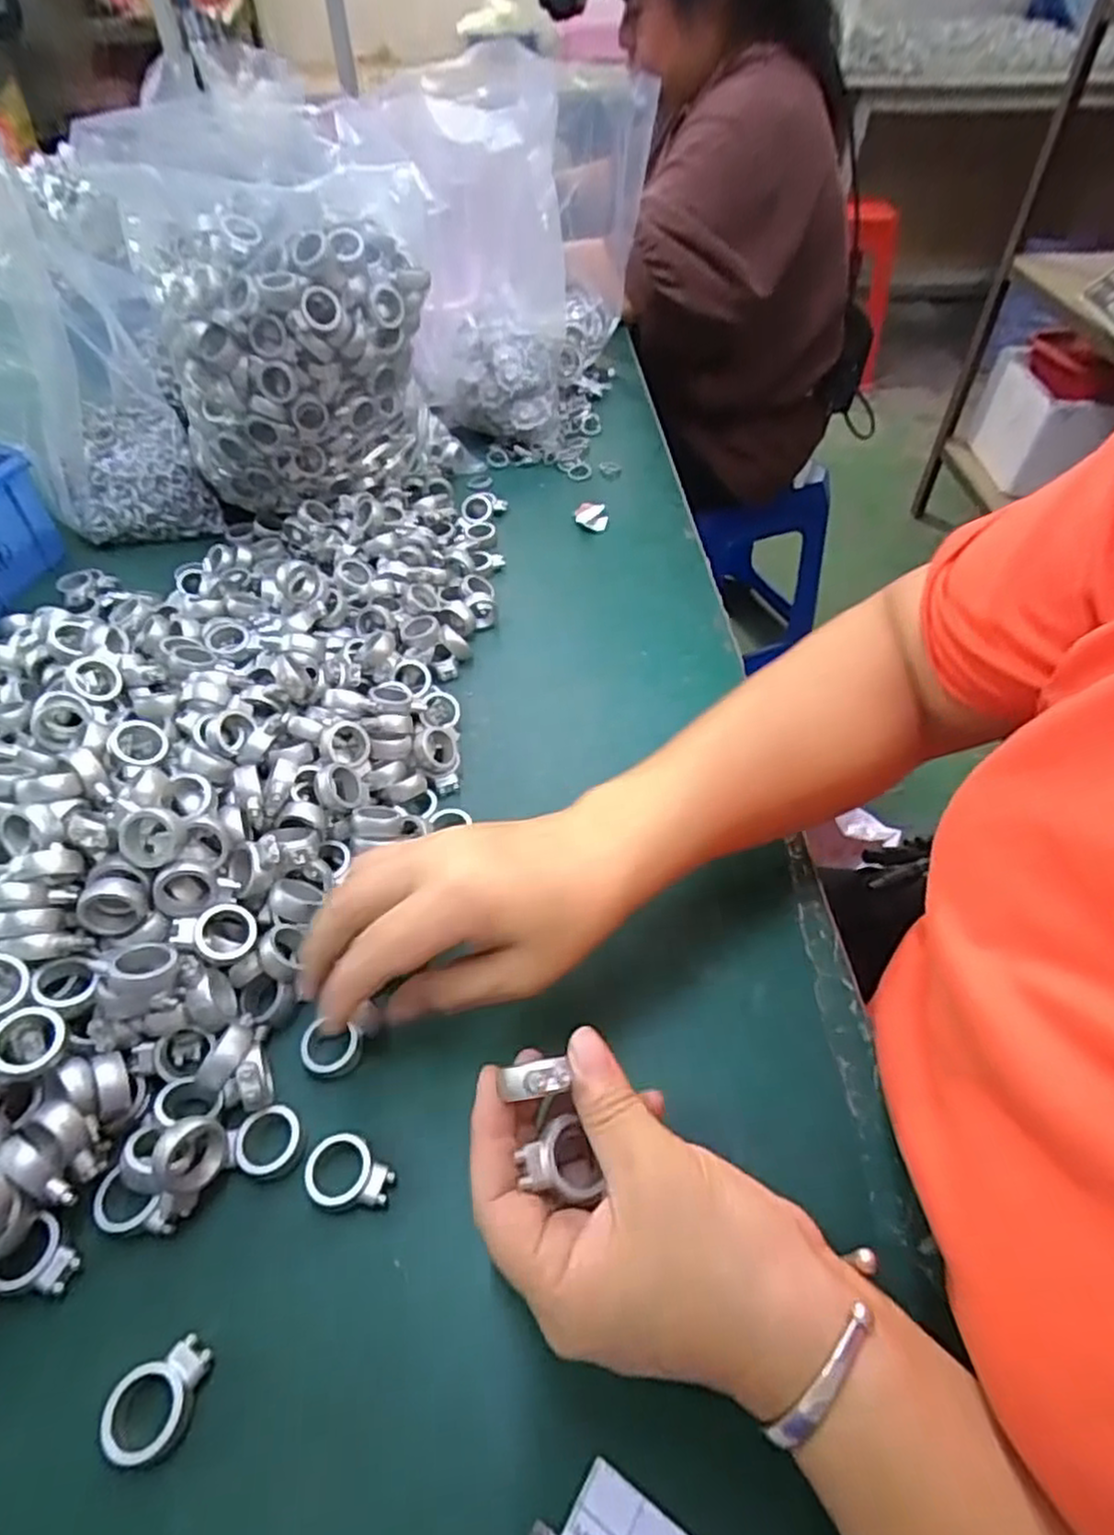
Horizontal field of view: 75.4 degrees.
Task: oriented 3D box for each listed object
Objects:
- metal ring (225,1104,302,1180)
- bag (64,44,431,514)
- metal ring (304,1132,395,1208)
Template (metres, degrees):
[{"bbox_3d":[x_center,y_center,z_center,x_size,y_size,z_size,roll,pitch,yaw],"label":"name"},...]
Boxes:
[{"bbox_3d":[-0.119,0.151,0.291,0.029,0.005,0.026,-4,49,-2],"label":"metal ring"},{"bbox_3d":[-0.197,-0.329,0.522,0.198,0.223,0.154,-19,51,-14],"label":"bag"},{"bbox_3d":[-0.082,0.160,0.285,0.034,0.009,0.025,11,50,11],"label":"metal ring"}]

